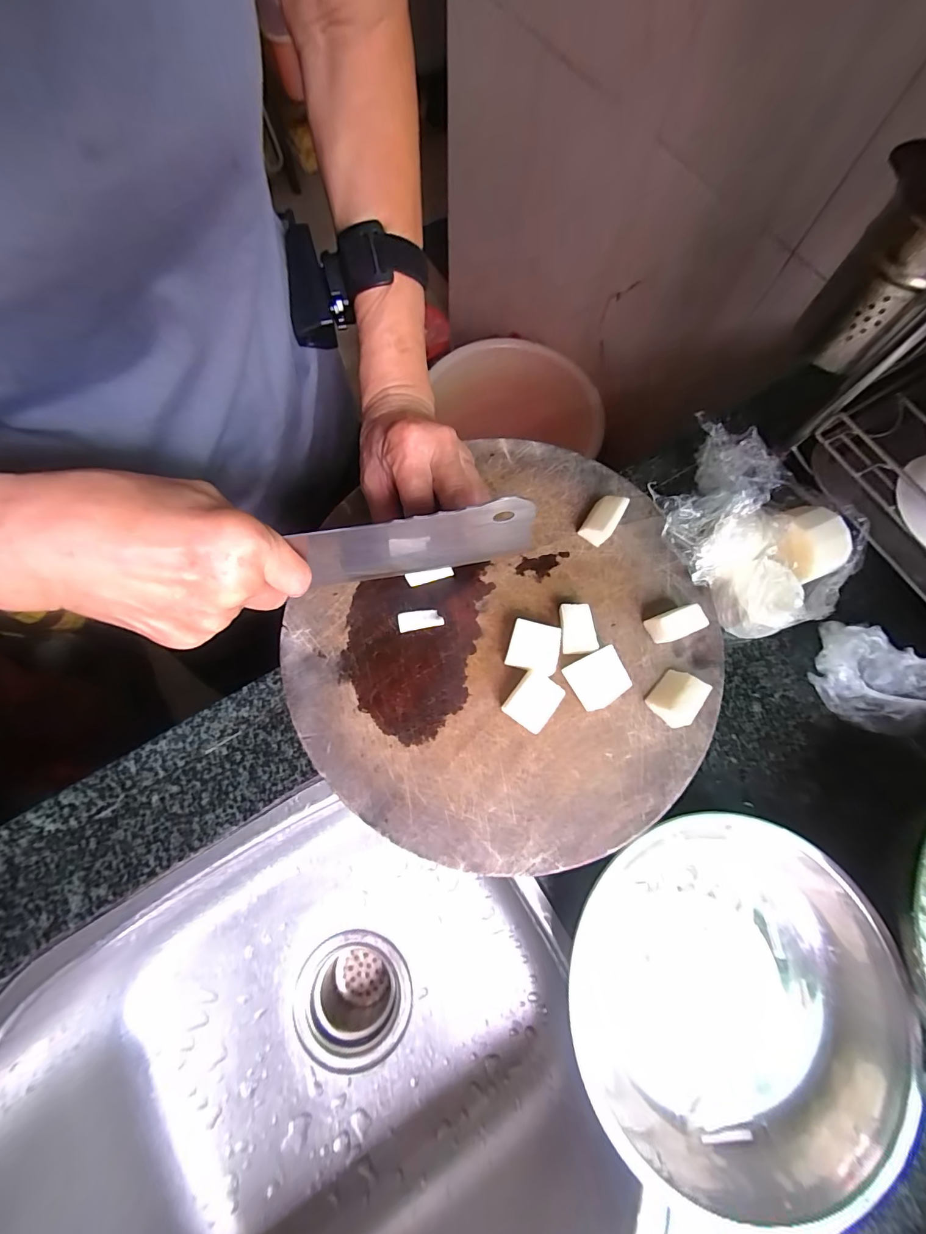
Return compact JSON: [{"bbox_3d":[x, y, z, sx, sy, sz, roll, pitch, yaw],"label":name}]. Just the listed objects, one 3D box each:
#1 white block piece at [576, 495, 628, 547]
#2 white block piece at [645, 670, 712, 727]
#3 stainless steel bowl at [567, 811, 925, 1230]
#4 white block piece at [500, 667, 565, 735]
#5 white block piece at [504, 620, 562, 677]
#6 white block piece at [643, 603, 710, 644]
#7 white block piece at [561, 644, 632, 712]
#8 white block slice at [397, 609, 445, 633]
[{"bbox_3d":[0.104,-0.072,0.328,0.021,0.025,0.033,35,75,9],"label":"white block piece"},{"bbox_3d":[0.143,0.053,0.296,0.026,0.020,0.034,35,75,9],"label":"white block piece"},{"bbox_3d":[0.169,0.240,0.280,0.184,0.044,0.195,0,73,-1],"label":"stainless steel bowl"},{"bbox_3d":[0.046,0.056,0.293,0.029,0.021,0.033,36,75,9],"label":"white block piece"},{"bbox_3d":[0.048,0.022,0.302,0.033,0.020,0.032,15,73,3],"label":"white block piece"},{"bbox_3d":[0.149,0.006,0.309,0.033,0.022,0.020,-16,74,-6],"label":"white block piece"},{"bbox_3d":[0.092,0.042,0.301,0.036,0.015,0.034,-26,75,-9],"label":"white block piece"},{"bbox_3d":[-0.030,0.001,0.314,0.031,0.004,0.014,-12,74,-5],"label":"white block slice"}]

